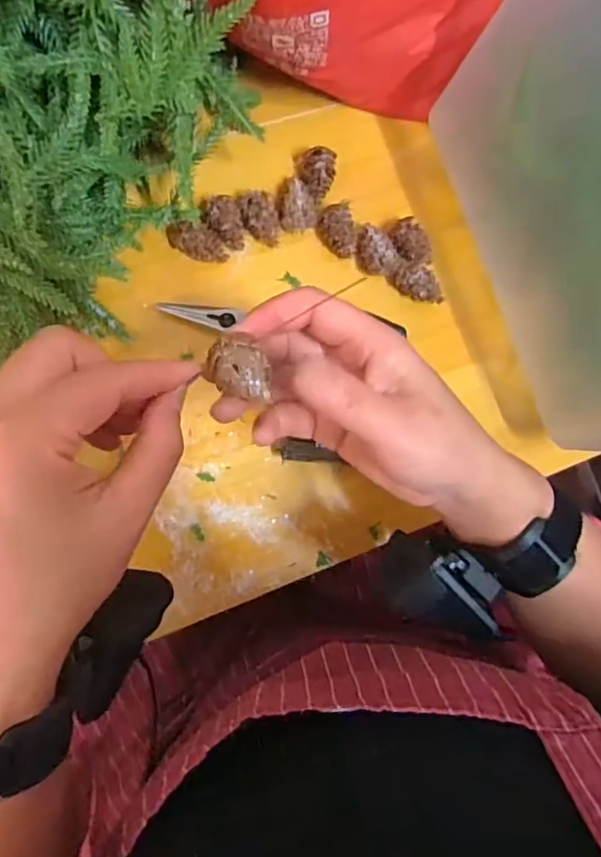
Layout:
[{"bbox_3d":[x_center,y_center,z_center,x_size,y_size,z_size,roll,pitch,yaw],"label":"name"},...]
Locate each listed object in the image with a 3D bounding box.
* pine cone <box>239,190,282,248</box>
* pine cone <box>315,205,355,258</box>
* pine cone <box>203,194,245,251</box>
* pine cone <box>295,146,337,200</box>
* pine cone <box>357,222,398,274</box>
[{"bbox_3d":[-0.025,-0.138,0.387,0.023,0.021,0.035,-38,93,-9],"label":"pine cone"},{"bbox_3d":[0.027,-0.133,0.398,0.024,0.023,0.035,-34,93,-9],"label":"pine cone"},{"bbox_3d":[-0.050,-0.132,0.382,0.023,0.019,0.031,-10,89,-9],"label":"pine cone"},{"bbox_3d":[0.009,-0.172,0.397,0.027,0.019,0.031,16,85,-8],"label":"pine cone"},{"bbox_3d":[0.049,-0.119,0.397,0.030,0.025,0.024,36,83,-6],"label":"pine cone"}]

